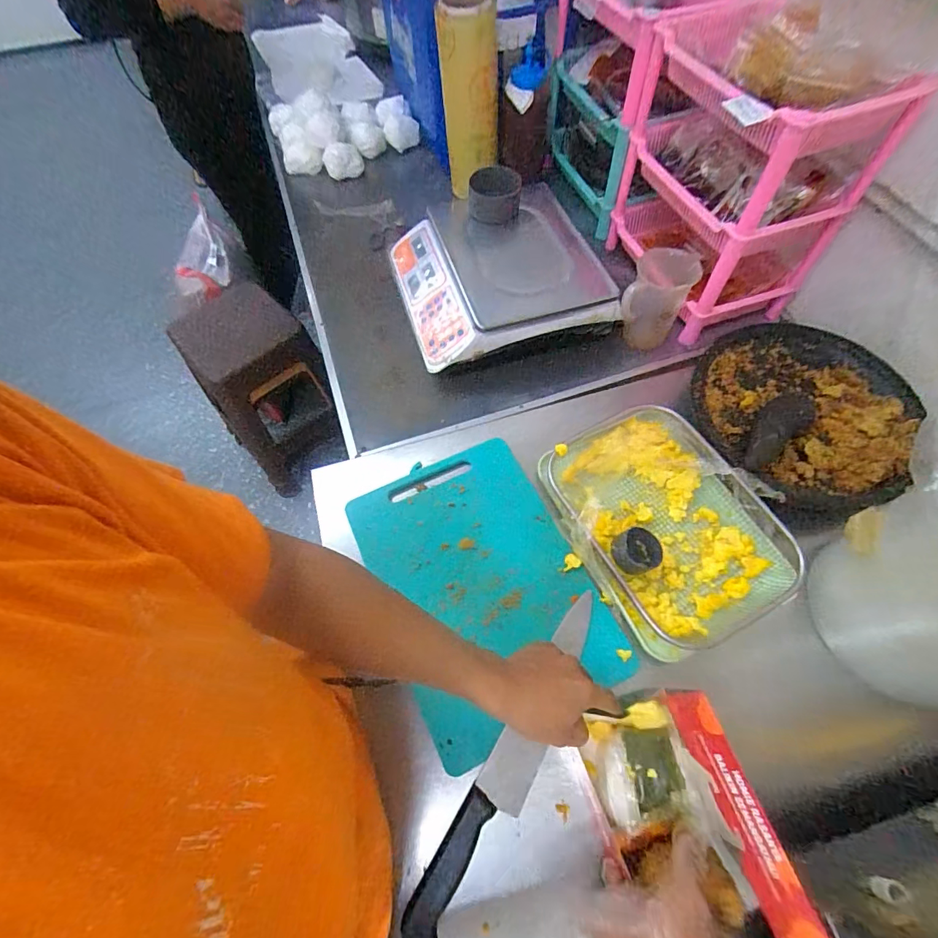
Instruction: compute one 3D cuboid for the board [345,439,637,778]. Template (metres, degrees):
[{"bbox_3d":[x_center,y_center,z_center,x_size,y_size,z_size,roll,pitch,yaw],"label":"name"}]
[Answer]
[{"bbox_3d":[0.012,0.137,0.576,0.244,0.014,0.348,-25,63,-12],"label":"board"}]

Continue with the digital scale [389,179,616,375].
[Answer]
[{"bbox_3d":[0.040,-0.348,0.791,0.322,0.099,0.332,-15,62,-7],"label":"digital scale"}]

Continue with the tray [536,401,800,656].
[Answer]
[{"bbox_3d":[0.248,0.059,0.584,0.232,0.051,0.312,-28,64,-14],"label":"tray"}]

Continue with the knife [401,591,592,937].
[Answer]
[{"bbox_3d":[0.055,0.299,0.485,0.050,0.022,0.361,30,66,16],"label":"knife"}]

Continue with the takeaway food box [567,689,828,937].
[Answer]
[{"bbox_3d":[0.174,0.305,0.403,0.100,0.153,0.167,-15,62,-7],"label":"takeaway food box"}]

